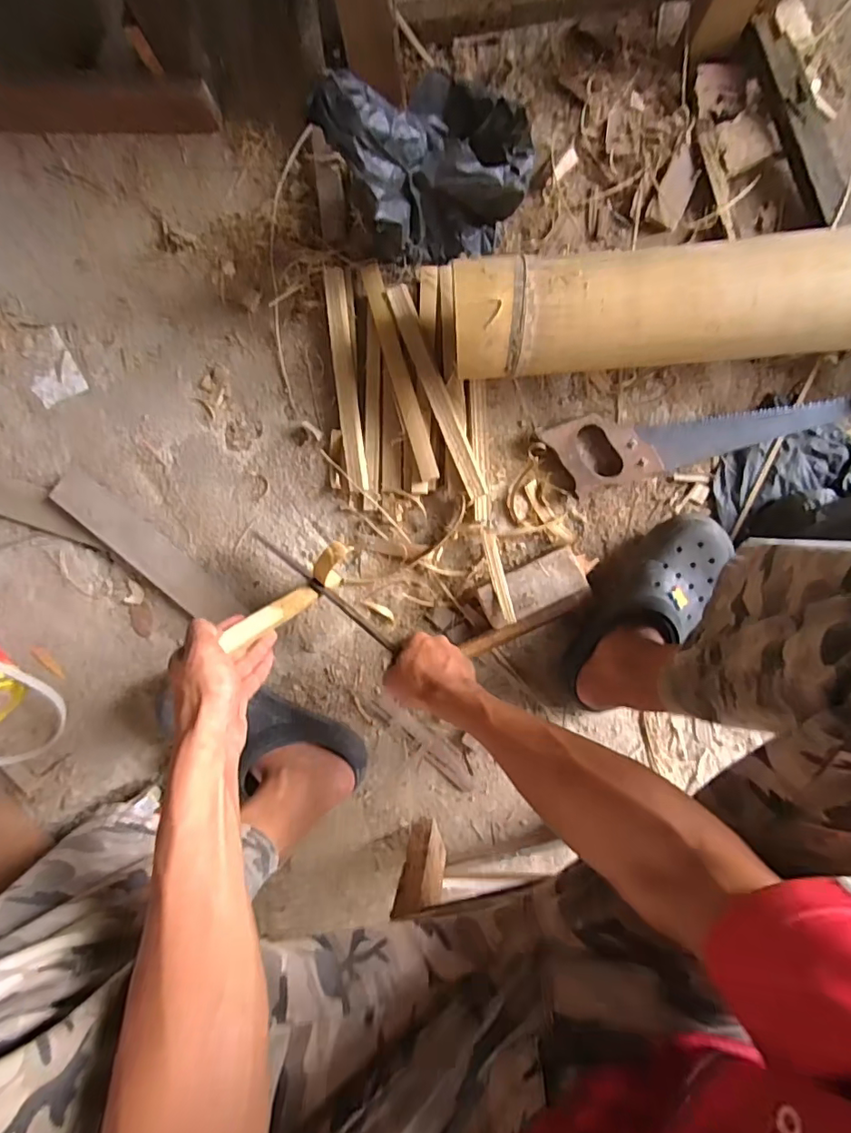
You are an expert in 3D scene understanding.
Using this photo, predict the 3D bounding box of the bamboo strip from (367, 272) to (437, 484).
[{"bbox_3d":[-0.032,-0.236,0.648,0.026,0.010,0.272,-16,89,4],"label":"bamboo strip"}]

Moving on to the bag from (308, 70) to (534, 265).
[{"bbox_3d":[0.006,-0.421,0.551,0.200,0.214,0.127,-22,88,3],"label":"bag"}]

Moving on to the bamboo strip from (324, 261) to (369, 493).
[{"bbox_3d":[-0.099,-0.234,0.667,0.025,0.006,0.270,-7,91,-6],"label":"bamboo strip"}]

